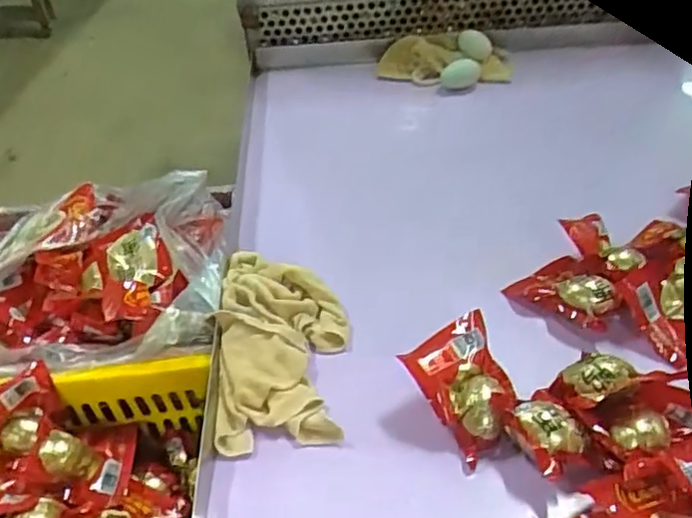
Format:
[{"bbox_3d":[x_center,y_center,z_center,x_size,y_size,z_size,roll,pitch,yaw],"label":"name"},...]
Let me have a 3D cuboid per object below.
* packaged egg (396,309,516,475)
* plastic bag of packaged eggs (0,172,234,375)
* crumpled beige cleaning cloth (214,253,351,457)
[{"bbox_3d":[0.108,0.111,0.561,0.080,0.058,0.092,-25,46,-21],"label":"packaged egg"},{"bbox_3d":[-0.378,0.005,0.755,0.469,0.115,0.291,-6,42,-2],"label":"plastic bag of packaged eggs"},{"bbox_3d":[-0.063,0.075,0.631,0.124,0.046,0.228,-1,42,3],"label":"crumpled beige cleaning cloth"}]

